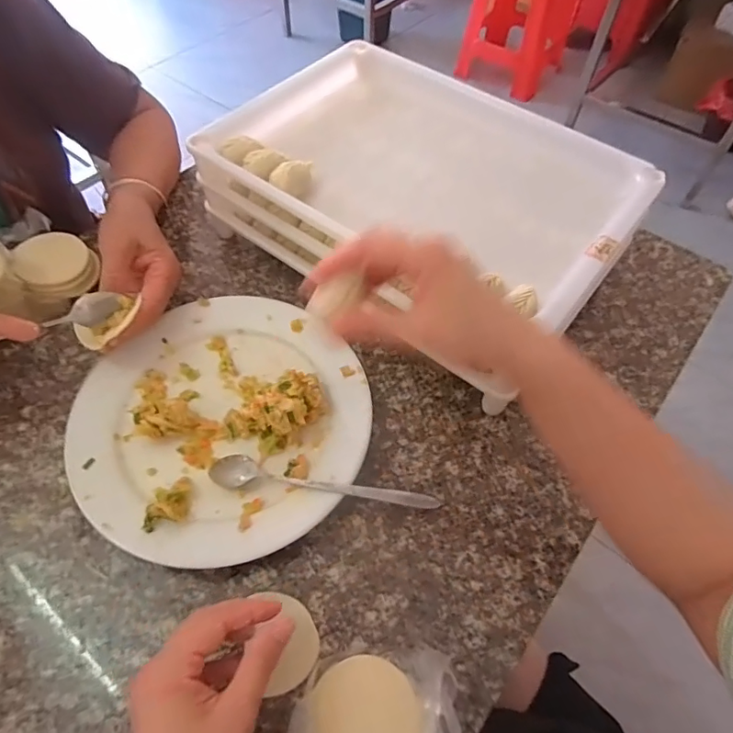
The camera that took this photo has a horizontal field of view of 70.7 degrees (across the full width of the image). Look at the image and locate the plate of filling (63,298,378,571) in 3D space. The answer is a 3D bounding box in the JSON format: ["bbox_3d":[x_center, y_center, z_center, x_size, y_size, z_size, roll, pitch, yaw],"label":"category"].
[{"bbox_3d":[-0.121,0.045,0.447,0.235,0.048,0.233,1,57,-1],"label":"plate of filling"}]

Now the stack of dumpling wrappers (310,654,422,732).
[{"bbox_3d":[0.001,0.232,0.339,0.069,0.005,0.071,-7,58,-25],"label":"stack of dumpling wrappers"}]

